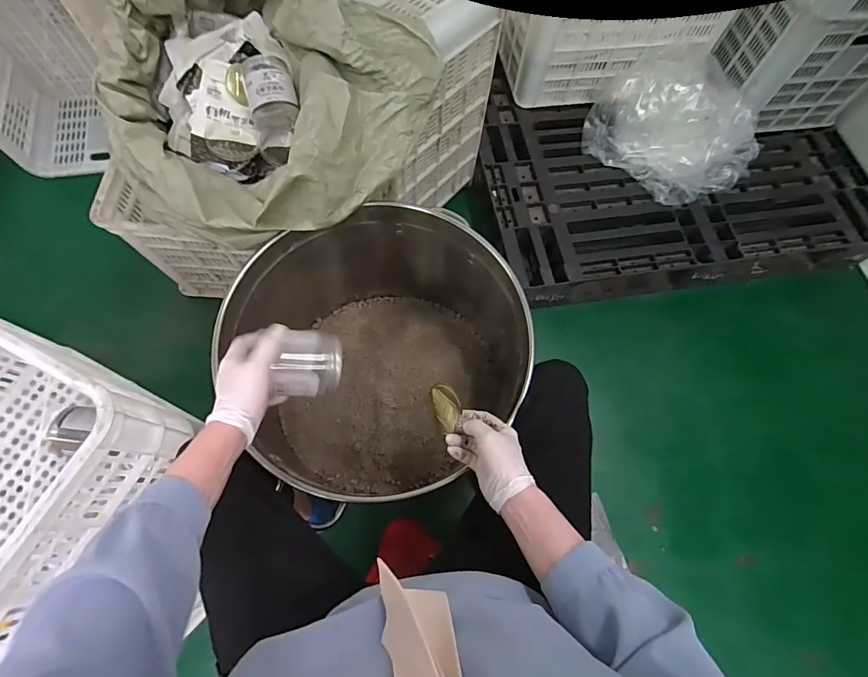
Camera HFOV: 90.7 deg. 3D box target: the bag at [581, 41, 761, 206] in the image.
[{"bbox_3d":[0.685,-0.604,1.216,0.440,0.224,0.311,40,73,12],"label":"bag"}]

